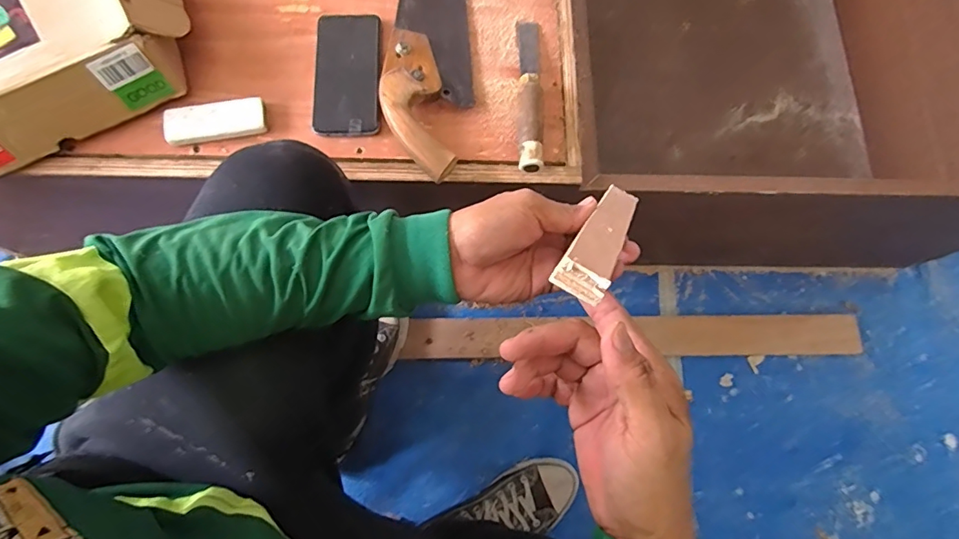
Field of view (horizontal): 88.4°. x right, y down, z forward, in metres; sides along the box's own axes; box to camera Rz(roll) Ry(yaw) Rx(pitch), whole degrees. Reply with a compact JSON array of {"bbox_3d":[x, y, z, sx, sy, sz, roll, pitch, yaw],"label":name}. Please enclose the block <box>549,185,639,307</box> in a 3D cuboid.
[{"bbox_3d":[0.095,-0.028,0.374,0.029,0.213,0.022,35,118,7],"label":"block"}]

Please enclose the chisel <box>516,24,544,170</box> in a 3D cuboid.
[{"bbox_3d":[0.056,-0.204,0.561,0.027,0.036,0.203,1,75,-2],"label":"chisel"}]

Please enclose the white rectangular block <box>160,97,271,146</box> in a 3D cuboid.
[{"bbox_3d":[-0.289,-0.162,0.543,0.104,0.019,0.041,-13,76,-6],"label":"white rectangular block"}]

